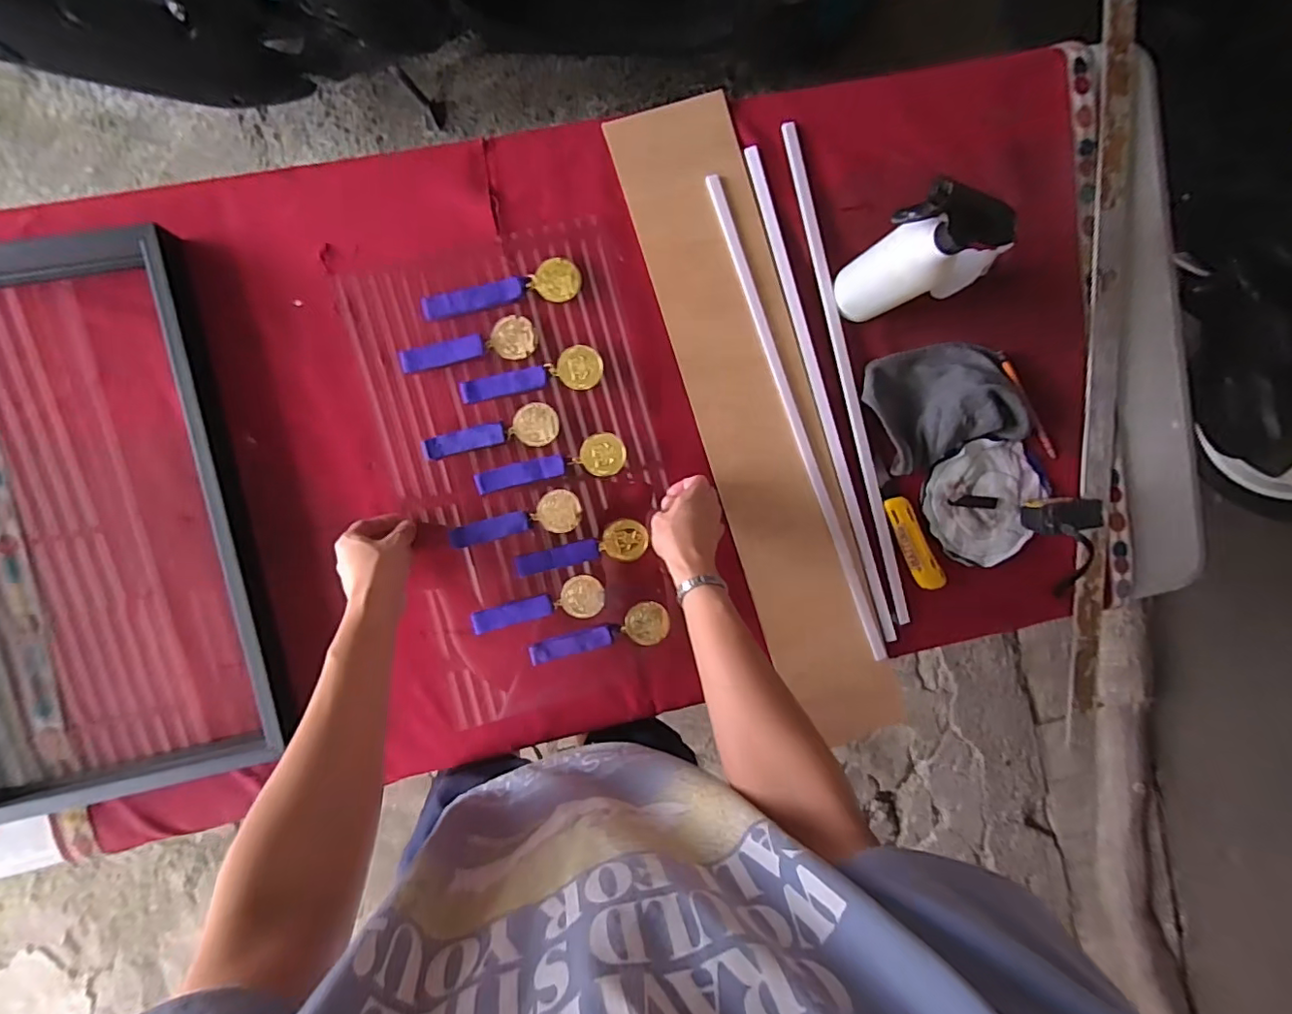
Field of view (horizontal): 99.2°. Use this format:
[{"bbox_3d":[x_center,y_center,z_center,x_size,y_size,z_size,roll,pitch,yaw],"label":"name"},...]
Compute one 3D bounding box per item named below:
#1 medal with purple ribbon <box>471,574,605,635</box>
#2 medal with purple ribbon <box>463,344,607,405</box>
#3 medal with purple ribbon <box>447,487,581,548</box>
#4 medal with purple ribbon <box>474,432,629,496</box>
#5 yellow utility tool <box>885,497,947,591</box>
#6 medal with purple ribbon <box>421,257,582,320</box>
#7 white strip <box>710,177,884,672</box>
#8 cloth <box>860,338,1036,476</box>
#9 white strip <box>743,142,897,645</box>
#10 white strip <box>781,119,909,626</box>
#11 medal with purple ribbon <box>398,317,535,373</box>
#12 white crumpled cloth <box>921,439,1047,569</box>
[{"bbox_3d":[-0.121,0.119,0.627,0.149,0.013,0.045,-18,96,-4],"label":"medal with purple ribbon"},{"bbox_3d":[-0.129,-0.150,0.622,0.157,0.011,0.045,-9,95,-5],"label":"medal with purple ribbon"},{"bbox_3d":[-0.147,0.014,0.625,0.145,0.010,0.047,-10,95,-5],"label":"medal with purple ribbon"},{"bbox_3d":[-0.107,-0.050,0.625,0.168,0.012,0.048,-9,102,-6],"label":"medal with purple ribbon"},{"bbox_3d":[0.337,0.047,0.687,0.035,0.007,0.126,-26,96,-3],"label":"yellow utility tool"},{"bbox_3d":[-0.161,-0.245,0.622,0.175,0.012,0.053,-9,95,-5],"label":"medal with purple ribbon"},{"bbox_3d":[0.189,-0.094,0.663,0.025,0.009,0.600,-21,96,-4],"label":"white strip"},{"bbox_3d":[0.366,-0.130,0.667,0.183,0.029,0.138,-18,96,-4],"label":"cloth"},{"bbox_3d":[0.215,-0.124,0.668,0.023,0.008,0.603,-19,96,-4],"label":"white strip"},{"bbox_3d":[0.245,-0.149,0.670,0.019,0.008,0.604,-15,95,-4],"label":"white strip"},{"bbox_3d":[-0.198,-0.177,0.617,0.148,0.009,0.048,-18,96,-4],"label":"medal with purple ribbon"},{"bbox_3d":[0.431,-0.007,0.697,0.147,0.015,0.149,-38,97,-2],"label":"white crumpled cloth"}]

